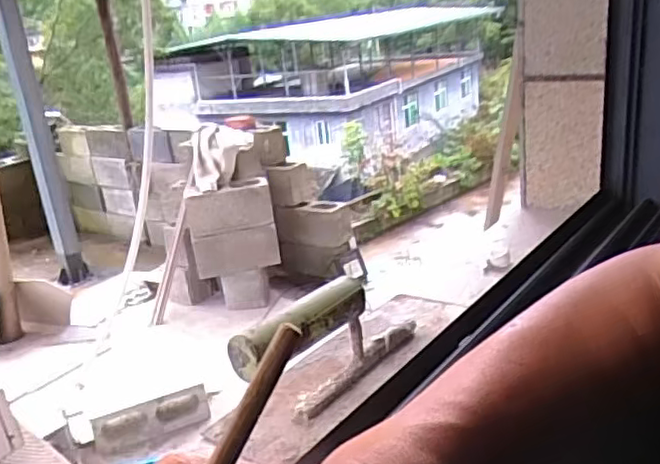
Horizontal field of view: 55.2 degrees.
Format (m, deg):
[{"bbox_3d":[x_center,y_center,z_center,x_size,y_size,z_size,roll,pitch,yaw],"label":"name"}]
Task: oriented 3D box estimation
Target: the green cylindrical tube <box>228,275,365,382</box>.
[{"bbox_3d":[-0.019,0.061,0.431,0.022,0.029,0.113,11,26,39],"label":"green cylindrical tube"}]

